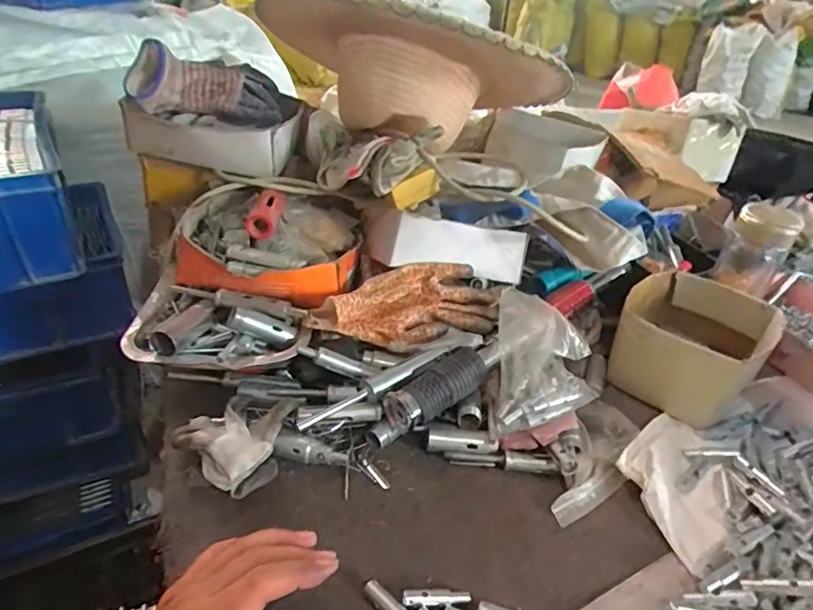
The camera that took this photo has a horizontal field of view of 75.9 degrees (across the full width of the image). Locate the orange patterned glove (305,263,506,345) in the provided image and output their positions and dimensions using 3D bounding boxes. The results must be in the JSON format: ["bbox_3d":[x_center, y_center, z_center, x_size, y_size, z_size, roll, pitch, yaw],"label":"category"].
[{"bbox_3d":[0.004,0.000,0.561,0.210,0.057,0.073,-6,37,-17],"label":"orange patterned glove"}]

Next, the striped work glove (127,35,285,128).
[{"bbox_3d":[-0.221,-0.251,0.595,0.178,0.069,0.094,-12,39,-24],"label":"striped work glove"}]

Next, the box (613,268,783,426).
[{"bbox_3d":[0.333,0.043,0.617,0.140,0.089,0.166,28,40,28],"label":"box"}]

